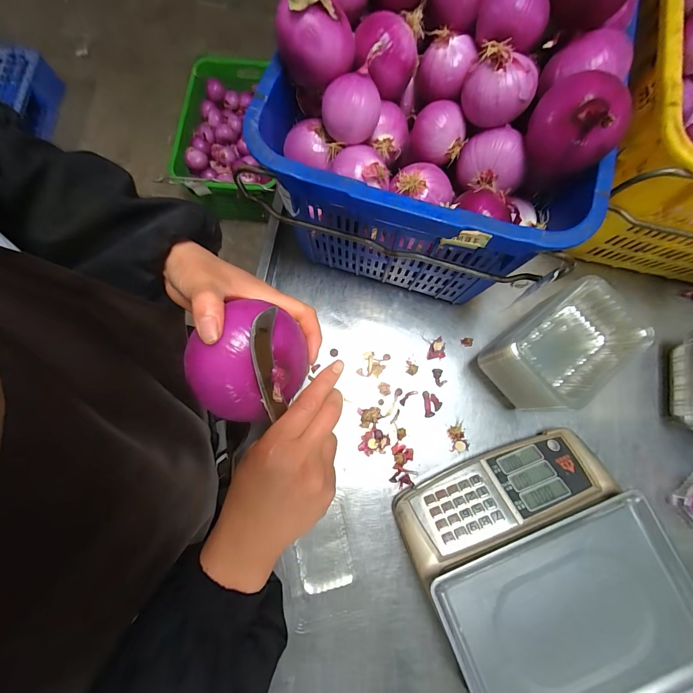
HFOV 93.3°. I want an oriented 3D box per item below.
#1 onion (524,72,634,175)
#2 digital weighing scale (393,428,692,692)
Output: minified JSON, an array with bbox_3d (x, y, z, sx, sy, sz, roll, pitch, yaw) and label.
[{"bbox_3d":[0.253,-0.242,0.366,0.093,0.083,0.080,41,81,7],"label":"onion"},{"bbox_3d":[0.288,0.339,0.499,0.330,0.119,0.323,-21,79,-5],"label":"digital weighing scale"}]

